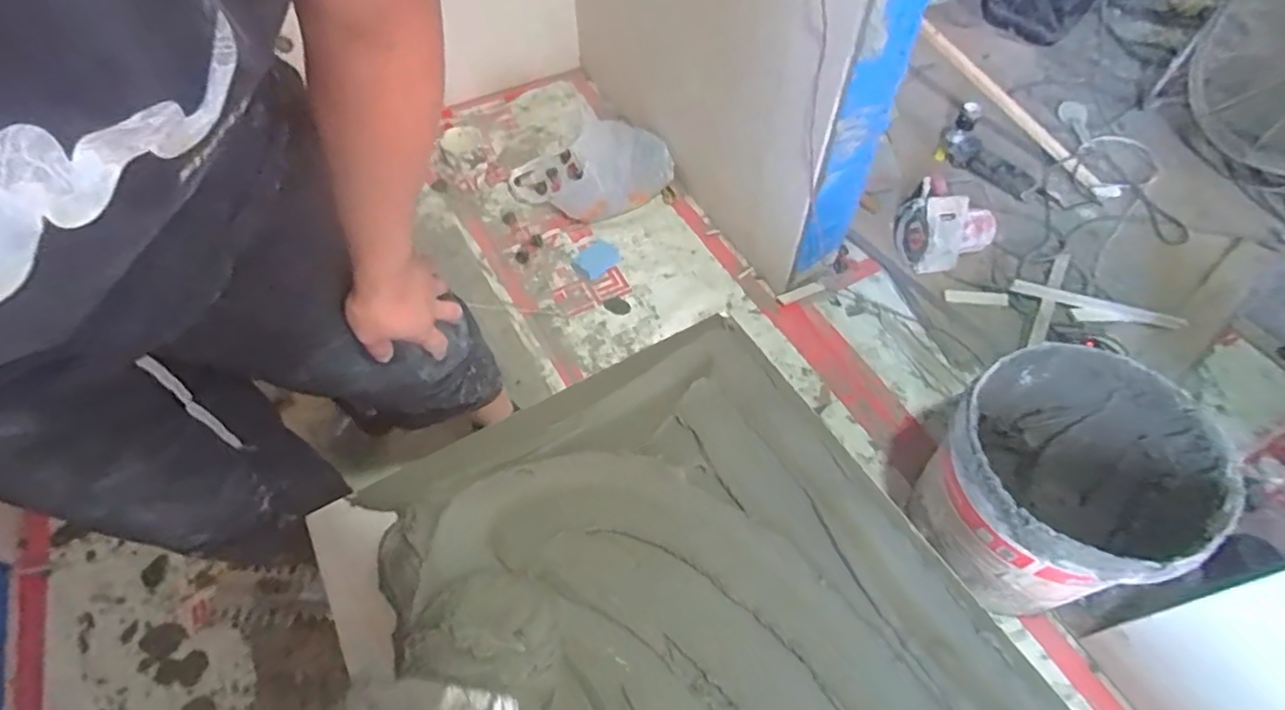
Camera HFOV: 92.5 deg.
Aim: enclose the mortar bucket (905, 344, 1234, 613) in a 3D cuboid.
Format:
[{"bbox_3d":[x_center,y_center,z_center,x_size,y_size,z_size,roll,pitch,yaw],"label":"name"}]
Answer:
[{"bbox_3d":[0.603,0.195,0.930,0.331,0.321,0.314,0,55,0],"label":"mortar bucket"}]

